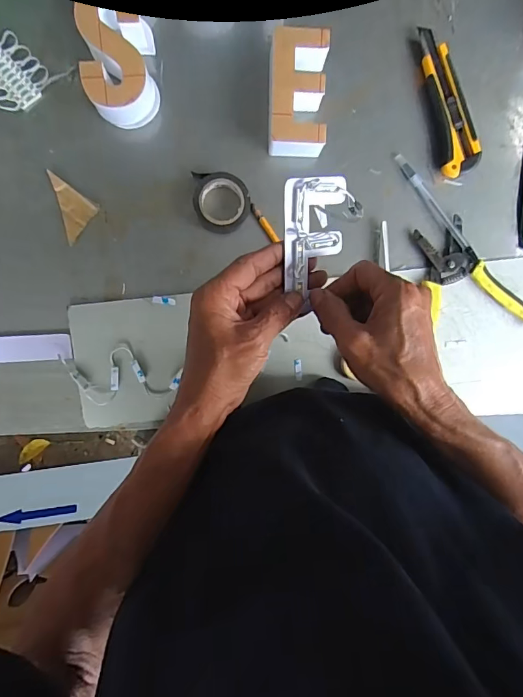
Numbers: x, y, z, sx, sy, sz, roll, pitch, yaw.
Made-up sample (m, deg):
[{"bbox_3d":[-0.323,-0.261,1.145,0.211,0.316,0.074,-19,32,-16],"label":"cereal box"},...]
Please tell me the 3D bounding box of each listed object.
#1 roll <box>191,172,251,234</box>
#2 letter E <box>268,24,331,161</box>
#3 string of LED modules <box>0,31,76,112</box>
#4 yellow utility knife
[{"bbox_3d":[-0.045,-0.157,0.471,0.064,0.019,0.058,11,95,-5],"label":"roll"},{"bbox_3d":[0.036,-0.263,0.455,0.058,0.042,0.113,0,96,-4],"label":"letter E"},{"bbox_3d":[-0.277,-0.301,0.451,0.133,0.005,0.076,30,93,-6],"label":"string of LED modules"},{"bbox_3d":[0.206,-0.268,0.475,0.041,0.019,0.152,-13,96,-2],"label":"yellow utility knife"}]

